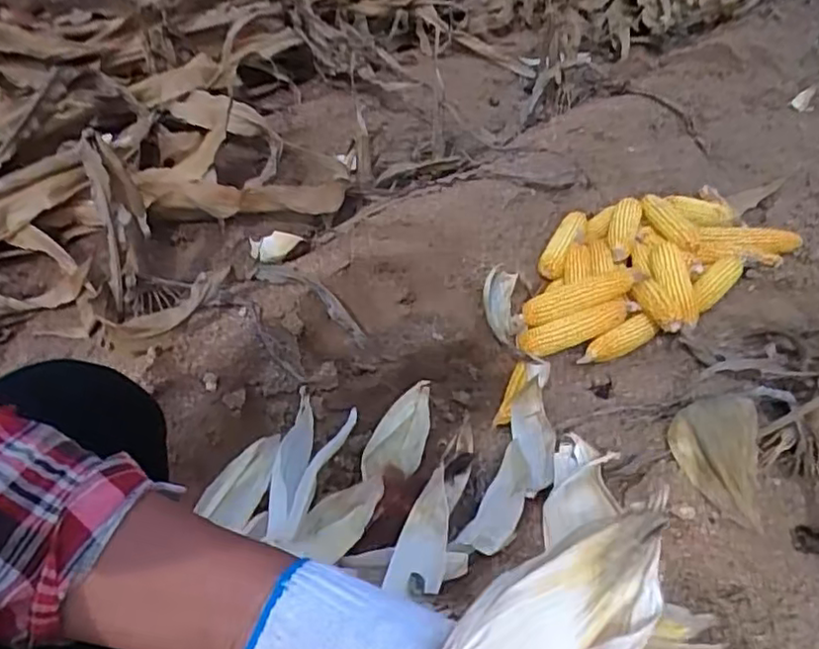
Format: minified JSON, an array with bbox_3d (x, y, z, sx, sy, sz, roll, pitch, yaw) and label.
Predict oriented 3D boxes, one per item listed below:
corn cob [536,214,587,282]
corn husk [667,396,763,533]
[{"bbox_3d":[0.289,-0.158,1.208,0.052,0.039,0.169,20,60,24],"label":"corn cob"},{"bbox_3d":[0.346,0.138,0.729,0.072,0.073,0.167,2,39,3],"label":"corn husk"}]

